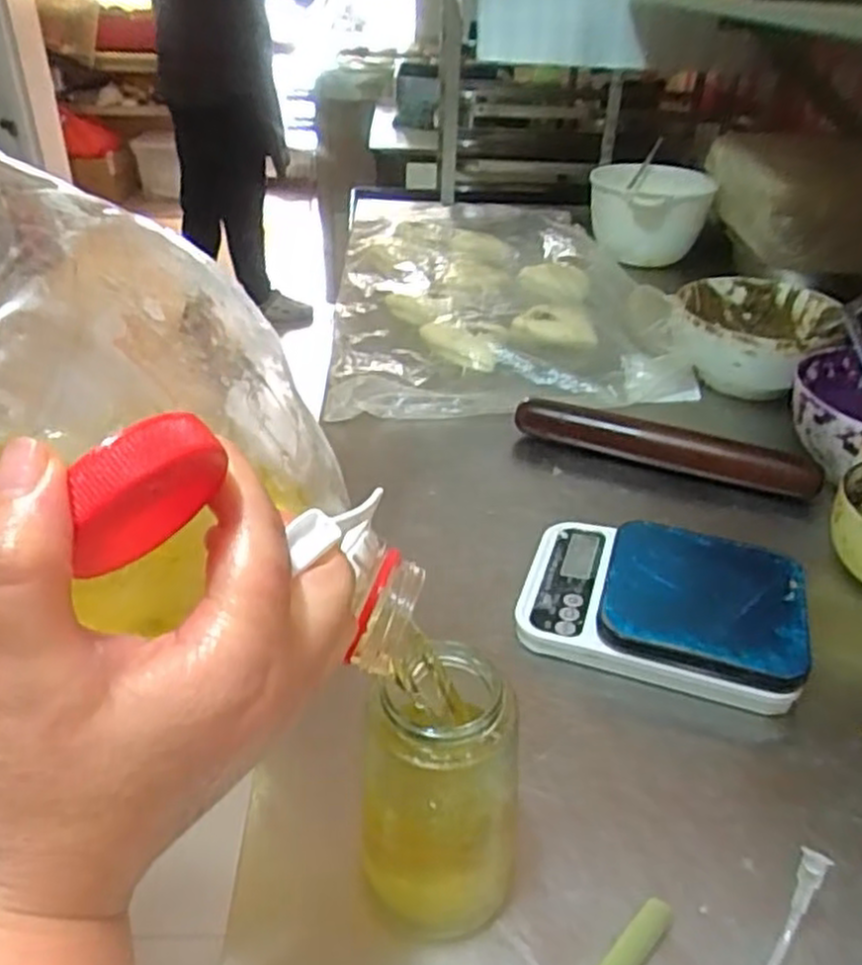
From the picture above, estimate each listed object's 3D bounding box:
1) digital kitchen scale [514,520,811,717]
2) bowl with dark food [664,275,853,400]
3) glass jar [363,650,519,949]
[{"bbox_3d":[0.160,0.084,0.540,0.182,0.041,0.132,13,36,14],"label":"digital kitchen scale"},{"bbox_3d":[0.352,-0.155,0.849,0.159,0.079,0.178,20,38,24],"label":"bowl with dark food"},{"bbox_3d":[0.009,0.142,0.349,0.060,0.151,0.060,2,35,-2],"label":"glass jar"}]

